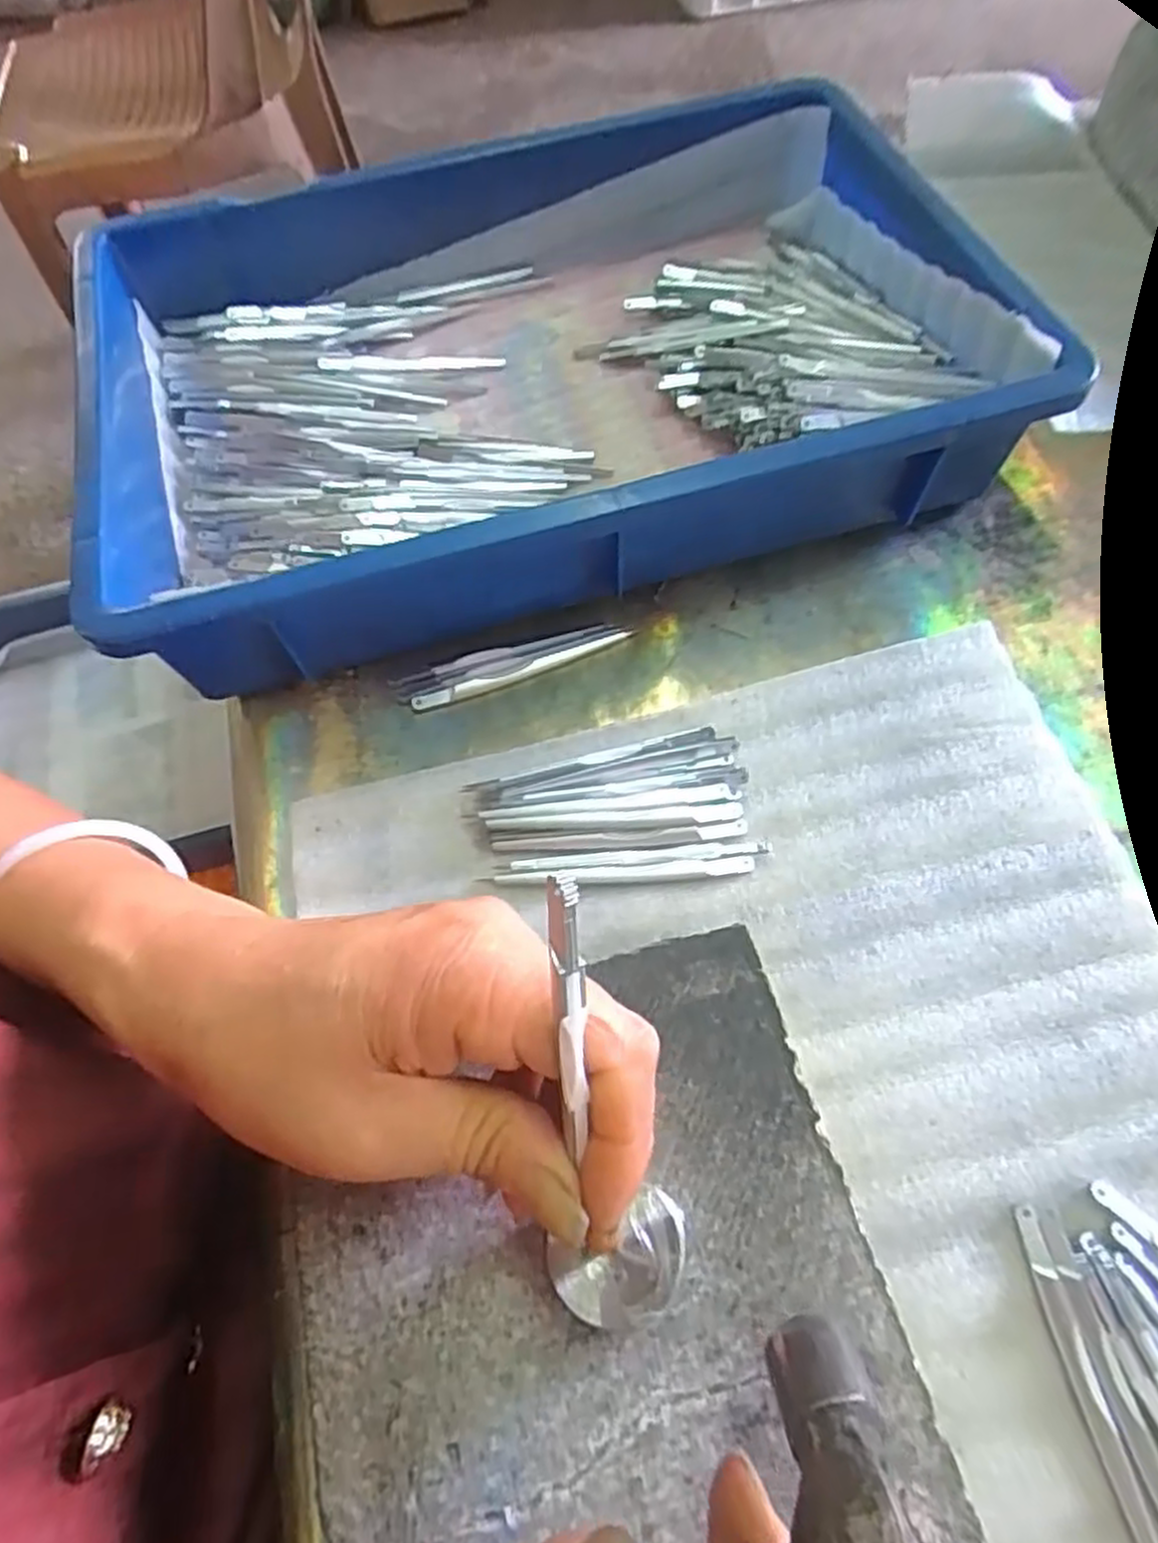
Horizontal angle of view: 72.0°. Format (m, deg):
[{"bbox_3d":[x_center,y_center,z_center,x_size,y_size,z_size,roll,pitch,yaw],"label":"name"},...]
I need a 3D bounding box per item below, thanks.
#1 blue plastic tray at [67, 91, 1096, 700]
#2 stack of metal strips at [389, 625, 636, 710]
[{"bbox_3d":[-0.025,-0.207,0.403,0.427,0.076,0.286,-13,63,-3],"label":"blue plastic tray"},{"bbox_3d":[-0.031,-0.052,0.373,0.111,0.007,0.019,-17,63,-5],"label":"stack of metal strips"}]

